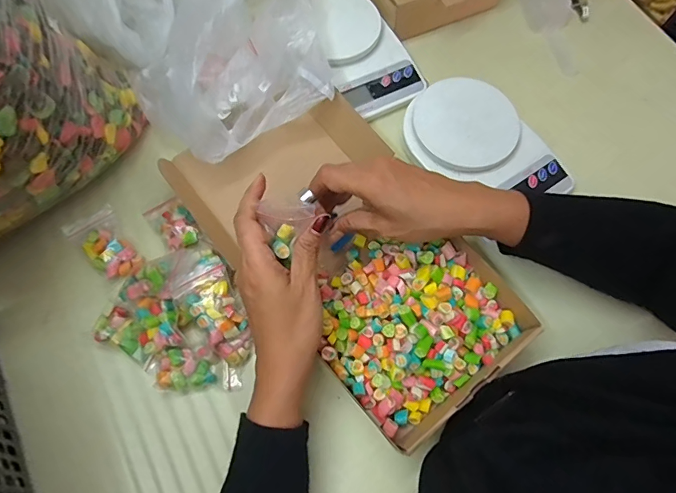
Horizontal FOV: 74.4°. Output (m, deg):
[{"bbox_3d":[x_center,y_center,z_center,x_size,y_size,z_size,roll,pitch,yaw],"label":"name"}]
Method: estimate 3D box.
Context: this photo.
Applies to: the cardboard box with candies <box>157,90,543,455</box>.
[{"bbox_3d":[0.005,-0.002,0.433,0.190,0.053,0.347,-37,74,-15],"label":"cardboard box with candies"}]

